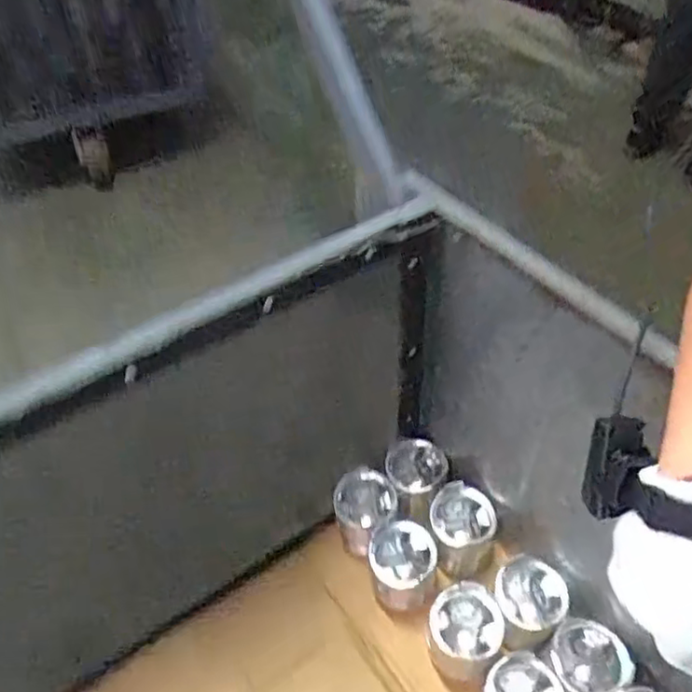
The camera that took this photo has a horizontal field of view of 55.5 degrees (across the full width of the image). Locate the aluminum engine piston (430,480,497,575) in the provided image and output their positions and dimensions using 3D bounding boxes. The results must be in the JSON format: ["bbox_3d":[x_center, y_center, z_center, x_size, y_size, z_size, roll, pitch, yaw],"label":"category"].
[{"bbox_3d":[0.151,0.243,0.877,0.082,0.088,0.084,-1,47,2],"label":"aluminum engine piston"}]

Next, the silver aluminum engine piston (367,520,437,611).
[{"bbox_3d":[0.071,0.282,0.845,0.080,0.097,0.079,-1,47,2],"label":"silver aluminum engine piston"}]

